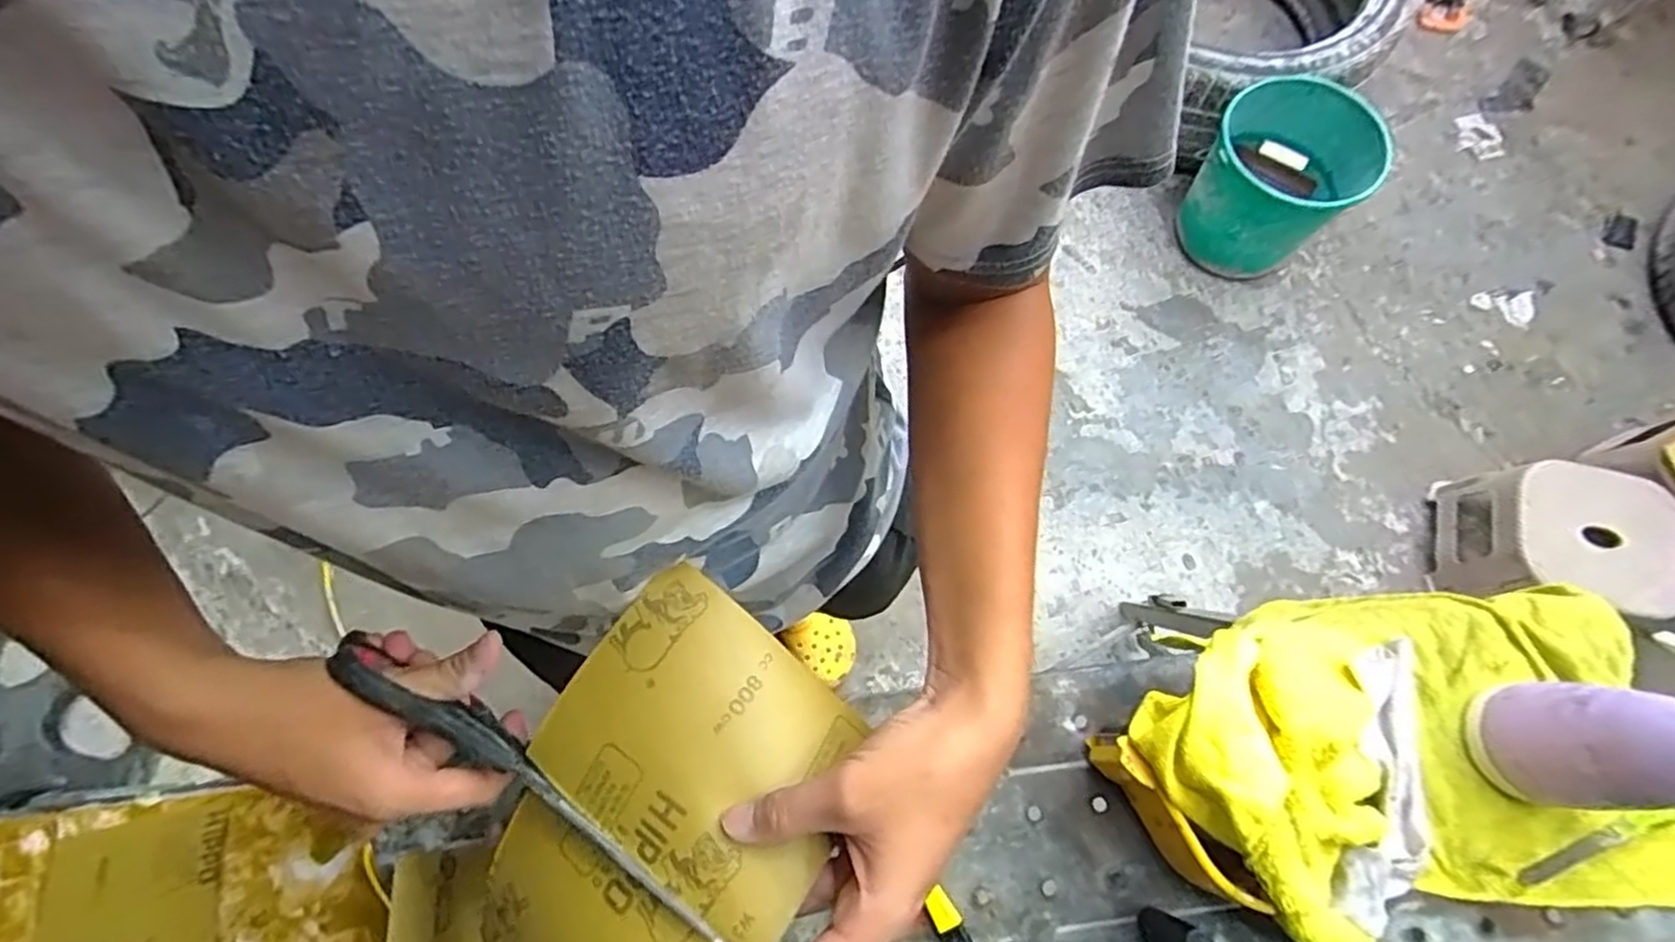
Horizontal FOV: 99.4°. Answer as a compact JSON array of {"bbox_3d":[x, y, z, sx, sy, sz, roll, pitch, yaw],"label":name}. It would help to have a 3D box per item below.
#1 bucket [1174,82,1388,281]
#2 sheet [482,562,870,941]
[{"bbox_3d":[0.825,-0.547,1.353,0.282,0.235,0.265,39,78,12],"label":"bucket"},{"bbox_3d":[-0.080,0.161,0.316,0.131,0.053,0.195,31,76,10],"label":"sheet"}]

